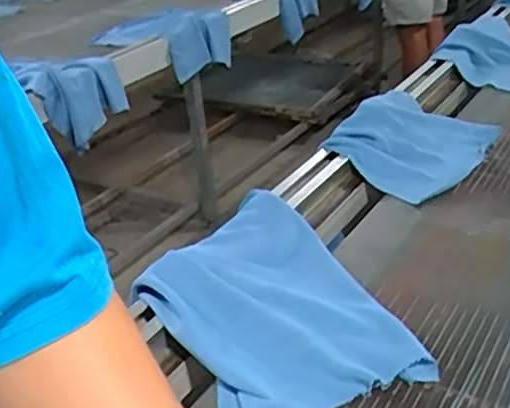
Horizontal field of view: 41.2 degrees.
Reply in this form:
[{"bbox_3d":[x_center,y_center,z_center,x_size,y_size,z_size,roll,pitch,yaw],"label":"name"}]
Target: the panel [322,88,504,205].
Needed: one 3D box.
[{"bbox_3d":[0.226,-0.092,1.013,0.215,0.065,0.282,13,32,28],"label":"panel"}]

